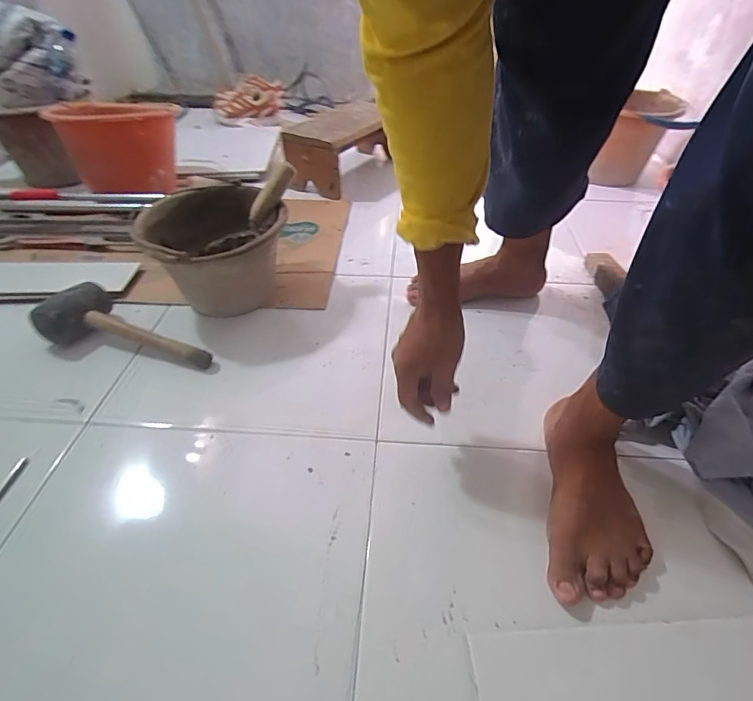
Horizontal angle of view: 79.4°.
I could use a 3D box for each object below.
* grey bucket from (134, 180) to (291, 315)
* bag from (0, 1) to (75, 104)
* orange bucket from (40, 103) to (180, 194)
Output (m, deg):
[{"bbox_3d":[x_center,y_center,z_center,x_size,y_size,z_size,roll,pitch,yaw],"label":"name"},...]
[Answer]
[{"bbox_3d":[-0.285,-0.172,0.817,0.230,0.161,0.249,-23,46,-24],"label":"grey bucket"},{"bbox_3d":[-0.924,-0.725,1.108,0.303,0.186,0.155,1,41,2],"label":"bag"},{"bbox_3d":[-0.600,-0.489,1.079,0.206,0.177,0.238,-1,42,-3],"label":"orange bucket"}]

